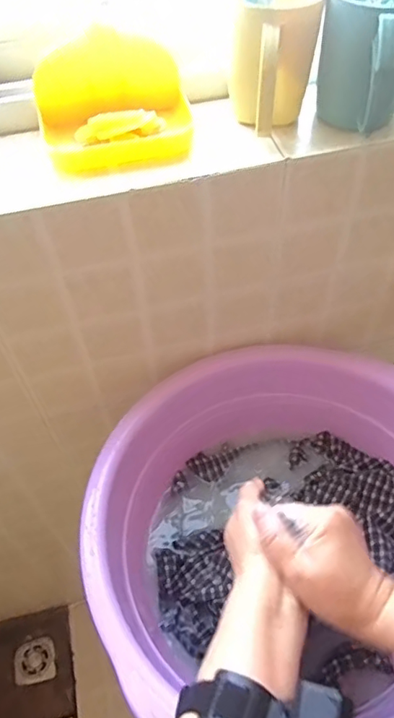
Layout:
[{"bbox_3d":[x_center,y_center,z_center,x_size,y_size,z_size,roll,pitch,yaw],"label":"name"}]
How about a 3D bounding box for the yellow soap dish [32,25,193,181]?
[{"bbox_3d":[-0.074,-0.232,0.476,0.137,0.074,0.105,-13,54,-8],"label":"yellow soap dish"}]

